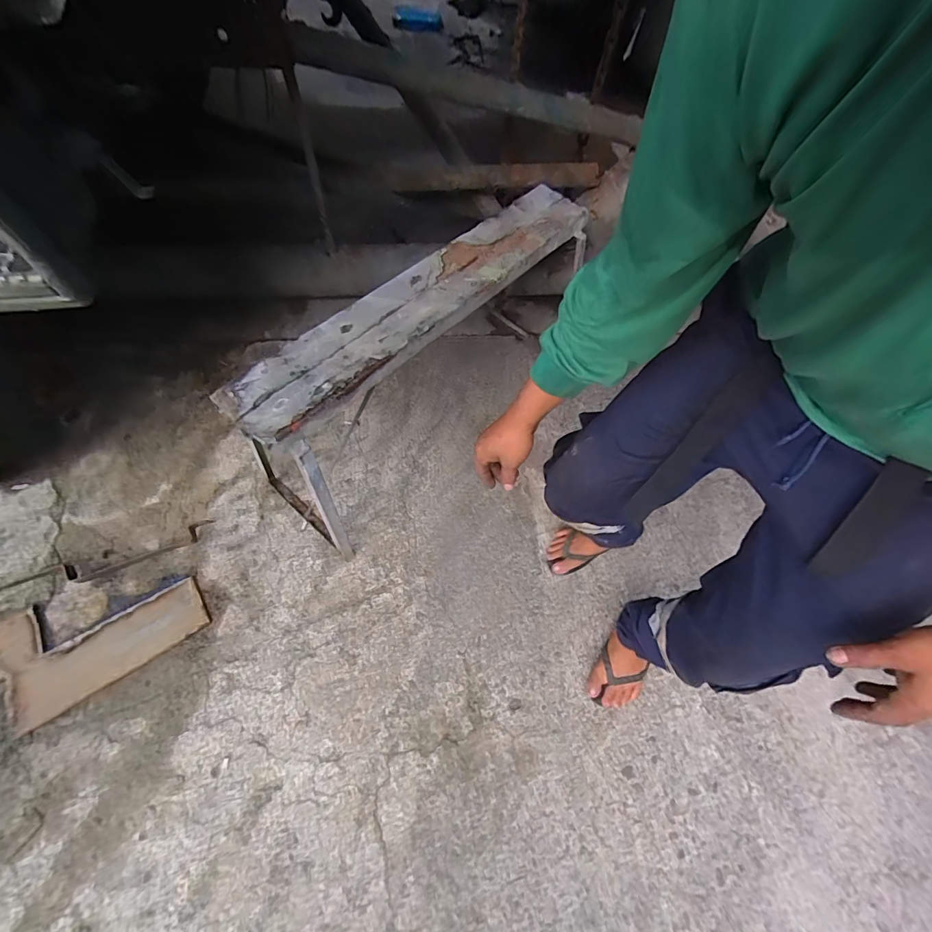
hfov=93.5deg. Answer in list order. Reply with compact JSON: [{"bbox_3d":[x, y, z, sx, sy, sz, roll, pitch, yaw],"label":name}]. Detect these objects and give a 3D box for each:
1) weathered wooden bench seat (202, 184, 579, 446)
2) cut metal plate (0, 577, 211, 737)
[{"bbox_3d":[-0.064,-0.384,0.951,0.169,0.034,0.958,38,64,18],"label":"weathered wooden bench seat"},{"bbox_3d":[-0.891,0.401,0.993,0.541,0.017,0.266,-27,62,-14],"label":"cut metal plate"}]

